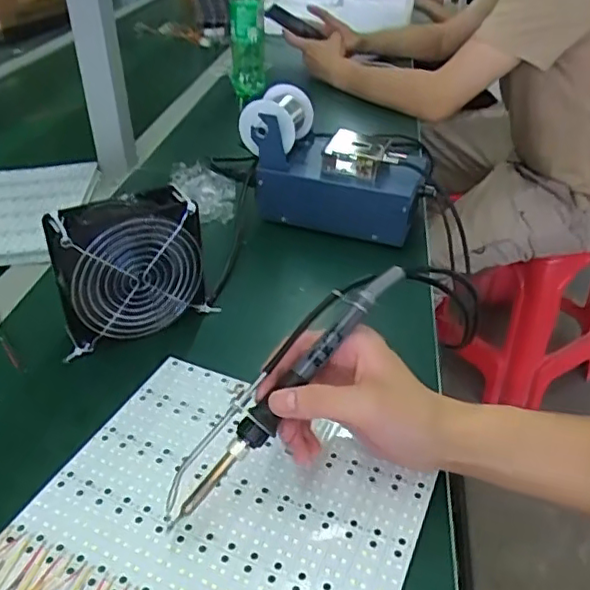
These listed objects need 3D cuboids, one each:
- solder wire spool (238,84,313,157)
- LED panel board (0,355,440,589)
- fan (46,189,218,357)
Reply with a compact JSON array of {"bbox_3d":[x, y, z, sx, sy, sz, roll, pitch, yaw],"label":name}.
[{"bbox_3d":[-0.020,-0.198,0.679,0.060,0.055,0.083,14,38,18],"label":"solder wire spool"},{"bbox_3d":[-0.046,0.143,0.394,0.236,0.007,0.219,15,38,19],"label":"LED panel board"},{"bbox_3d":[-0.142,-0.021,0.521,0.124,0.119,0.055,-20,41,-27],"label":"fan"}]

